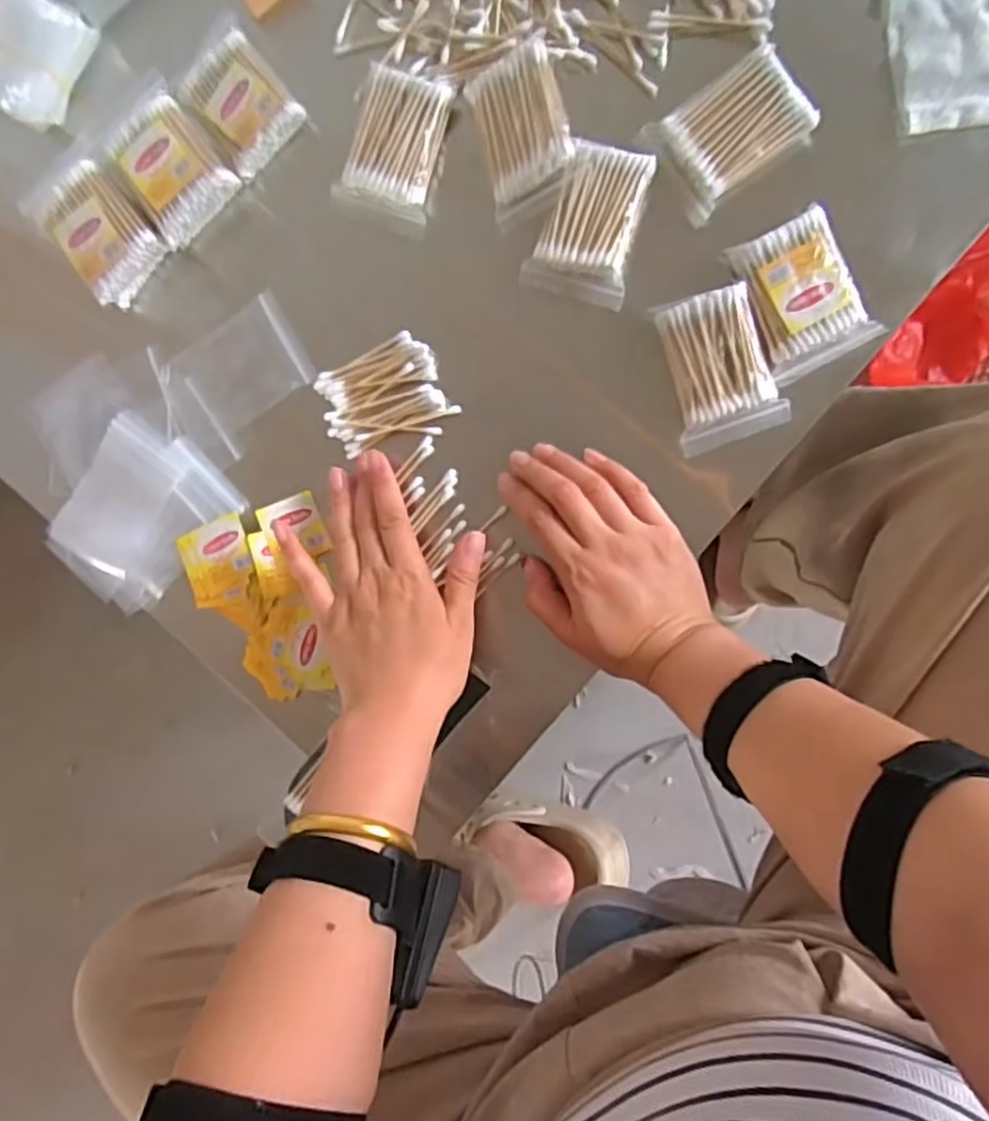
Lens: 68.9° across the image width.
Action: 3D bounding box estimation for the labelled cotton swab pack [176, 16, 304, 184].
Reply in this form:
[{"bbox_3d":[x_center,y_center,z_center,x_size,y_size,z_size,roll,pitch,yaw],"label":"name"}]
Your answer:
[{"bbox_3d":[-0.167,-0.301,0.476,0.058,0.028,0.080,-39,85,8],"label":"labelled cotton swab pack"}]

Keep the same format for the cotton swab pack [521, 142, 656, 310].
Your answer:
[{"bbox_3d":[0.060,-0.206,0.443,0.061,0.025,0.084,20,95,8],"label":"cotton swab pack"}]

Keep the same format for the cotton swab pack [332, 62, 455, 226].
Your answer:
[{"bbox_3d":[-0.063,-0.263,0.455,0.056,0.014,0.081,18,95,8],"label":"cotton swab pack"}]

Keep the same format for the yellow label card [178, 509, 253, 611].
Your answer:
[{"bbox_3d":[-0.188,0.002,0.491,0.048,0.007,0.056,-19,89,9],"label":"yellow label card"}]

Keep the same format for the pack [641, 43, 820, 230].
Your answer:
[{"bbox_3d":[0.142,-0.253,0.425,0.083,0.016,0.065,-28,87,9],"label":"pack"}]

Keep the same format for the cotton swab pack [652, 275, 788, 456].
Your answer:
[{"bbox_3d":[0.135,-0.117,0.436,0.061,0.019,0.089,-20,89,9],"label":"cotton swab pack"}]

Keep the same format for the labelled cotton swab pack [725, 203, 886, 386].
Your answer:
[{"bbox_3d":[0.182,-0.157,0.428,0.061,0.018,0.083,-26,88,9],"label":"labelled cotton swab pack"}]

